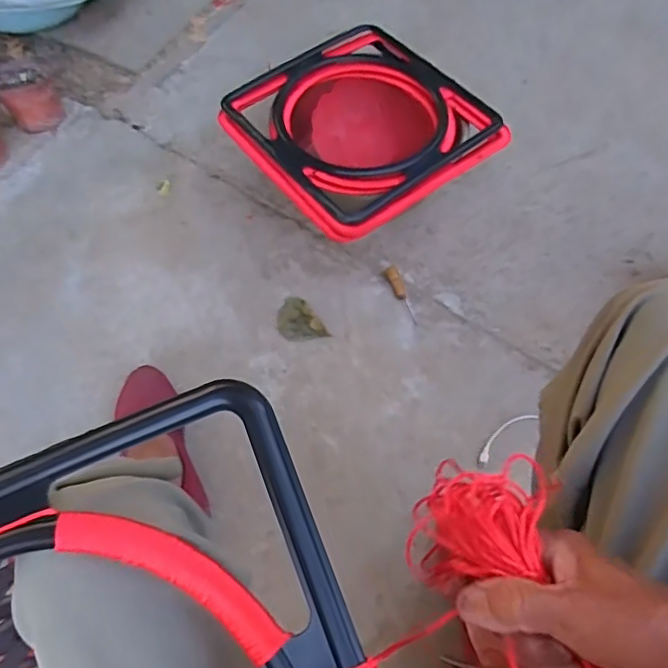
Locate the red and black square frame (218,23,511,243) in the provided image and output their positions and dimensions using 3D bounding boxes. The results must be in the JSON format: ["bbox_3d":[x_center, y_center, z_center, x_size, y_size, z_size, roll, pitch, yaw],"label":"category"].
[{"bbox_3d":[0.040,-0.337,0.896,0.350,0.033,0.360,-33,68,-17],"label":"red and black square frame"}]

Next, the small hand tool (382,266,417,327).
[{"bbox_3d":[0.108,-0.063,0.896,0.022,0.017,0.105,-19,65,-11],"label":"small hand tool"}]

